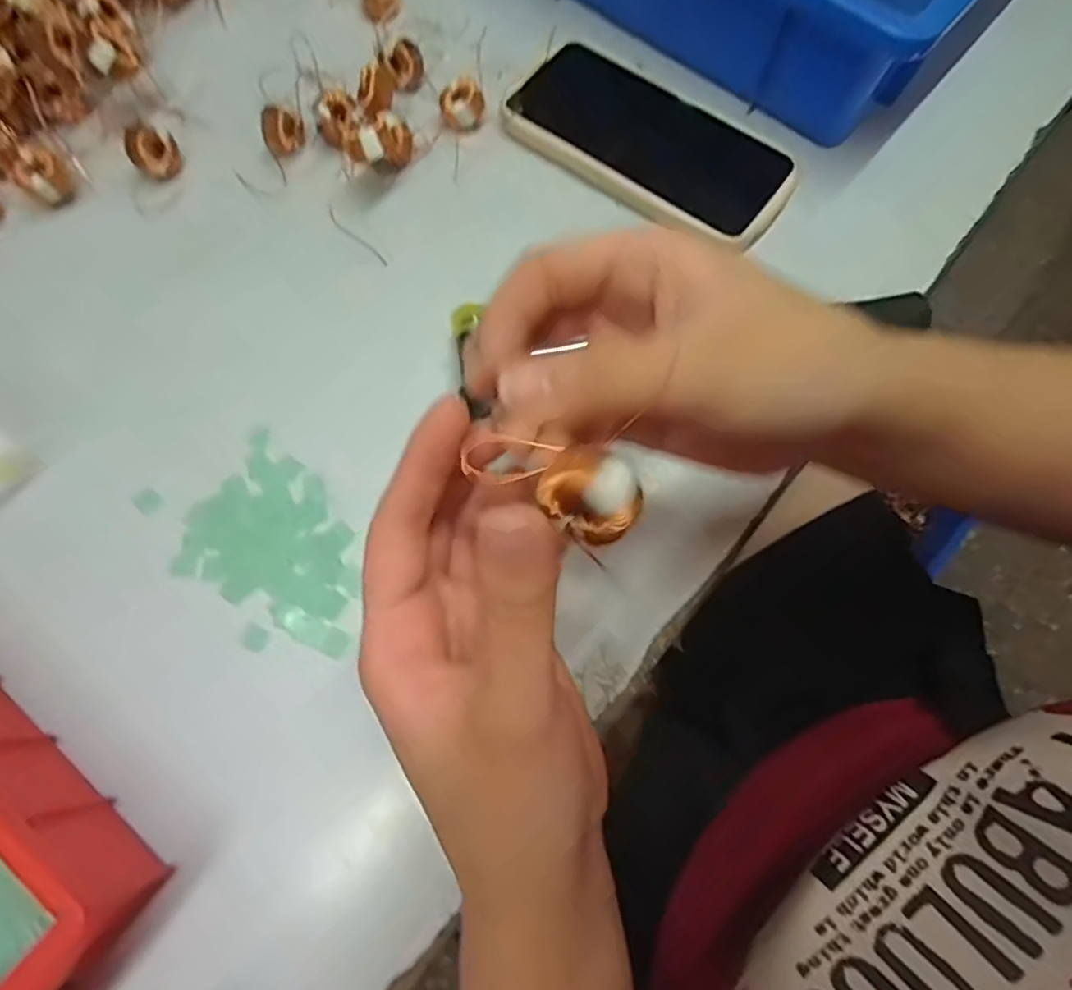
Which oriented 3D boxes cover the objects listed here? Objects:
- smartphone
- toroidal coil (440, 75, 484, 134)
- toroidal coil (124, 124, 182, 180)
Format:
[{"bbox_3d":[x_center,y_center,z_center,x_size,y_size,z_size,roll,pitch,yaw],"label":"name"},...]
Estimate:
[{"bbox_3d":[0.065,-0.197,0.335,0.156,0.016,0.081,37,69,9],"label":"smartphone"},{"bbox_3d":[-0.041,-0.219,0.337,0.023,0.016,0.023,1,71,-2],"label":"toroidal coil"},{"bbox_3d":[-0.204,-0.184,0.320,0.024,0.020,0.016,-34,76,-13],"label":"toroidal coil"}]

